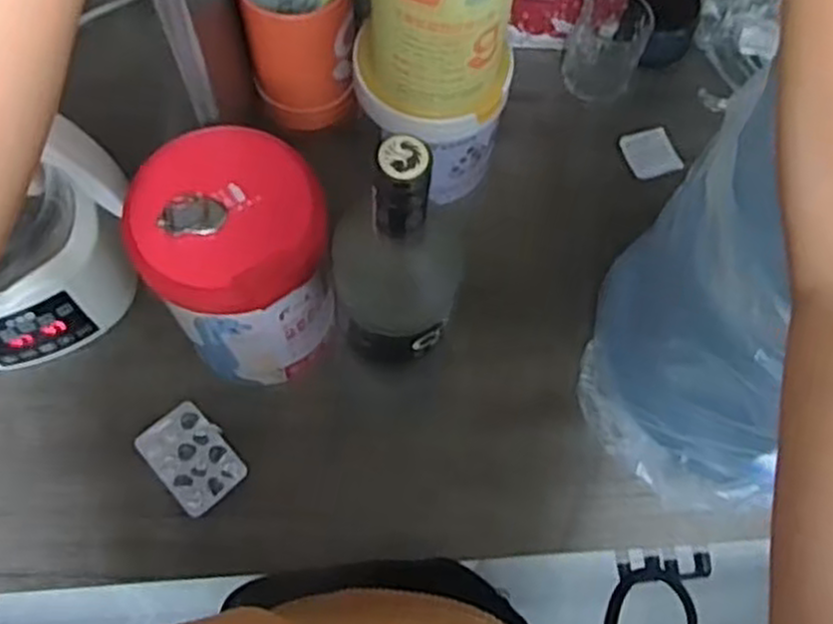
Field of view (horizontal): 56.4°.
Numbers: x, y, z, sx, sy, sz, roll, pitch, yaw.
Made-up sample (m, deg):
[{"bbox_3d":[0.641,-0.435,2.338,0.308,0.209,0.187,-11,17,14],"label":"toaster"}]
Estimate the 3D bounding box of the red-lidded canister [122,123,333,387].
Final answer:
[{"bbox_3d":[-0.125,-0.030,0.582,0.111,0.186,0.119,1,68,-2],"label":"red-lidded canister"}]

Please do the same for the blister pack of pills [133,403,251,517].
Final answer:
[{"bbox_3d":[-0.183,0.118,0.633,0.056,0.007,0.084,-40,75,-16],"label":"blister pack of pills"}]

